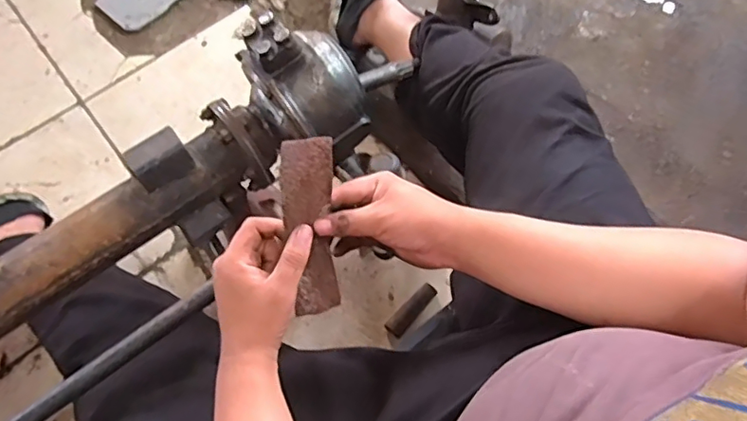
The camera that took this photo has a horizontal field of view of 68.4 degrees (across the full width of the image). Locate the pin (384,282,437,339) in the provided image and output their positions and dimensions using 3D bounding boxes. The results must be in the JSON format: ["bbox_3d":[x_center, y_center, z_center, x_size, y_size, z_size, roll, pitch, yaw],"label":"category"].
[{"bbox_3d":[0.064,0.166,0.918,0.030,0.021,0.103,41,72,18],"label":"pin"}]

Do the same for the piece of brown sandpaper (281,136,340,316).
[{"bbox_3d":[-0.056,0.019,0.519,0.047,0.175,0.027,-5,29,-3],"label":"piece of brown sandpaper"}]

